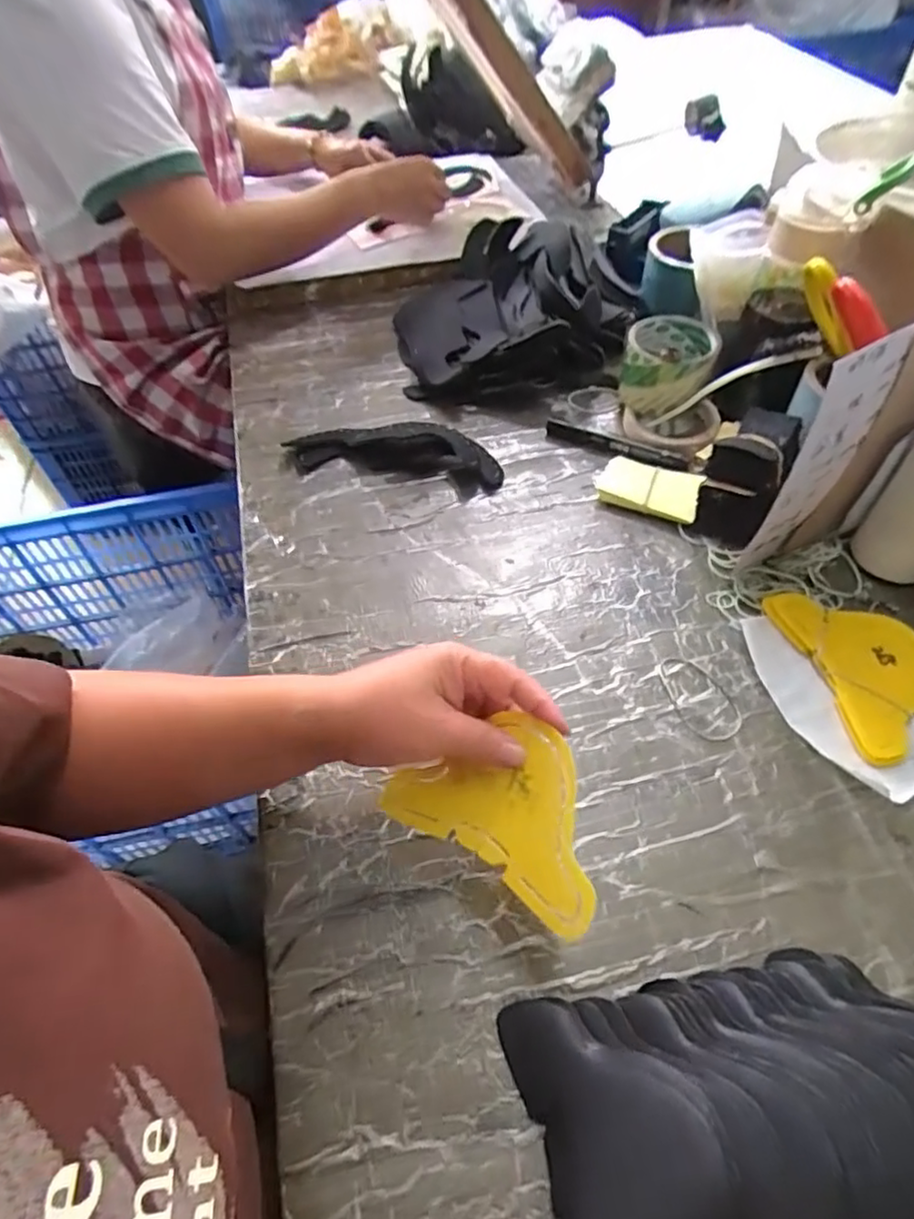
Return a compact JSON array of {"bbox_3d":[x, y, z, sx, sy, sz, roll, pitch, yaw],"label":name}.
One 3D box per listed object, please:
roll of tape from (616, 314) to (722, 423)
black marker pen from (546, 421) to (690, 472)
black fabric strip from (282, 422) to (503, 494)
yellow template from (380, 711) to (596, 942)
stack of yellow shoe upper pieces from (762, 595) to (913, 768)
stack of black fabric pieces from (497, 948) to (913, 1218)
[{"bbox_3d":[0.210,-0.243,0.651,0.085,0.067,0.085,11,52,12],"label":"roll of tape"},{"bbox_3d":[0.155,-0.161,0.639,0.143,0.012,0.021,25,56,22],"label":"black marker pen"},{"bbox_3d":[-0.059,-0.153,0.629,0.204,0.030,0.055,6,51,8],"label":"black fabric strip"},{"bbox_3d":[0.027,0.105,0.361,0.132,0.010,0.086,24,80,33],"label":"yellow template"},{"bbox_3d":[0.305,0.040,0.474,0.096,0.014,0.137,-12,51,-7],"label":"stack of yellow shoe upper pieces"},{"bbox_3d":[0.146,0.244,0.294,0.217,0.051,0.144,-8,51,-4],"label":"stack of black fabric pieces"}]

